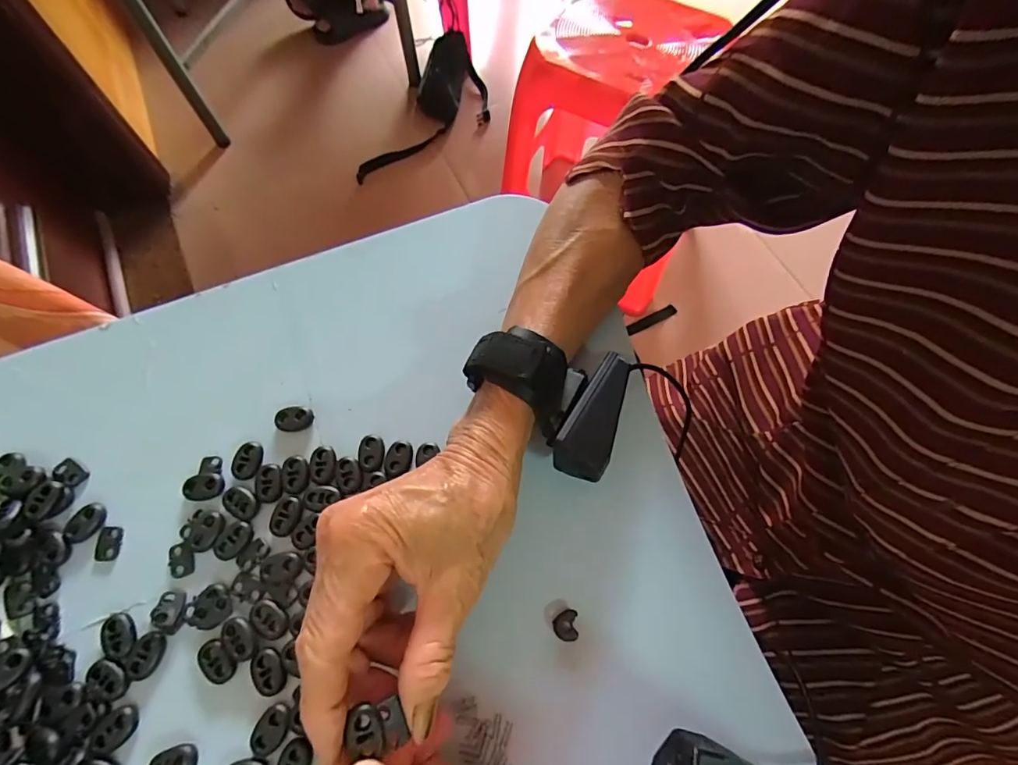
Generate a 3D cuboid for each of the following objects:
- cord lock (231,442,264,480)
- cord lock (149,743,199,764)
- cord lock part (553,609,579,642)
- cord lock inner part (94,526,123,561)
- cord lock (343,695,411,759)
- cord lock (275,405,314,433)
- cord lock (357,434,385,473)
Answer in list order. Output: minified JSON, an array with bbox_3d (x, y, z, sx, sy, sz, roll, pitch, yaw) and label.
[{"bbox_3d":[-0.151,0.045,0.283,0.015,0.004,0.022,5,67,2],"label":"cord lock"},{"bbox_3d":[-0.159,0.181,0.232,0.021,0.005,0.014,-14,68,-6],"label":"cord lock"},{"bbox_3d":[0.029,0.126,0.255,0.012,0.004,0.015,0,67,0],"label":"cord lock part"},{"bbox_3d":[-0.220,0.088,0.268,0.013,0.004,0.018,3,67,1],"label":"cord lock inner part"},{"bbox_3d":[-0.051,0.133,0.188,0.020,0.007,0.016,-16,68,-7],"label":"cord lock"},{"bbox_3d":[-0.129,0.021,0.292,0.021,0.007,0.016,5,67,2],"label":"cord lock"},{"bbox_3d":[-0.080,0.041,0.285,0.015,0.004,0.021,3,67,1],"label":"cord lock"}]

